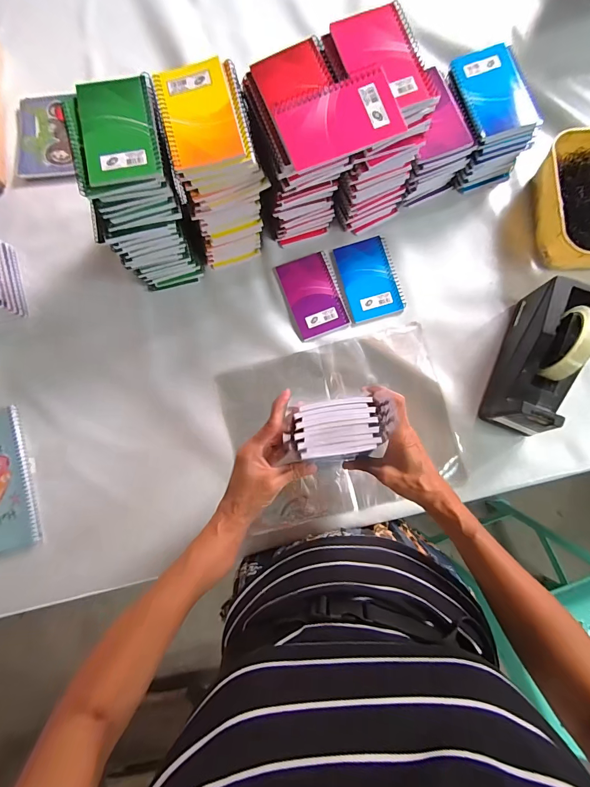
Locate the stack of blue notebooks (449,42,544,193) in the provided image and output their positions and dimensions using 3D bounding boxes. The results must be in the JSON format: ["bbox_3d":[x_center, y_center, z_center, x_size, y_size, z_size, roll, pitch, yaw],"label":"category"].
[{"bbox_3d":[0.286,-0.415,0.531,0.104,0.102,0.142,-18,82,0],"label":"stack of blue notebooks"}]

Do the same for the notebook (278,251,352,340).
[{"bbox_3d":[0.031,-0.161,0.562,0.083,0.004,0.135,-20,82,0],"label":"notebook"}]

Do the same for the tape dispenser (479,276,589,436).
[{"bbox_3d":[0.338,-0.048,0.465,0.073,0.122,0.194,24,84,6],"label":"tape dispenser"}]

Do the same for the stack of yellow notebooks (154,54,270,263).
[{"bbox_3d":[-0.107,-0.300,0.486,0.113,0.195,0.139,-19,82,0],"label":"stack of yellow notebooks"}]

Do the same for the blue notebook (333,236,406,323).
[{"bbox_3d":[0.121,-0.186,0.558,0.086,0.006,0.133,-14,82,1],"label":"blue notebook"}]

